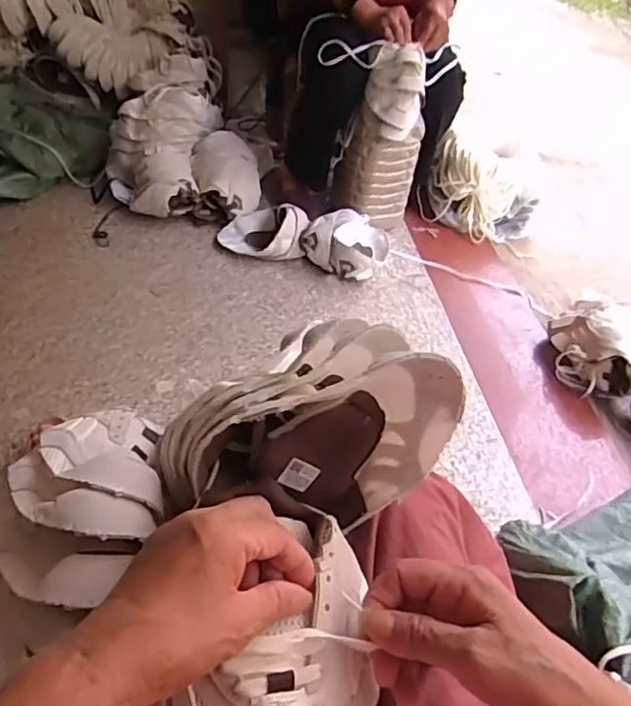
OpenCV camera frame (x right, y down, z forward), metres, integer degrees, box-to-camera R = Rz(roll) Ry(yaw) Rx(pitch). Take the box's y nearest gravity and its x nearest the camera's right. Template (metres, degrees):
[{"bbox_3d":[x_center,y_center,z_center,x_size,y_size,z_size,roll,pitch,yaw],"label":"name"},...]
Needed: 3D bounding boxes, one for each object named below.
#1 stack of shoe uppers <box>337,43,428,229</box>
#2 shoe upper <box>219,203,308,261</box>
[{"bbox_3d":[0.160,-0.523,1.418,0.203,0.397,0.122,10,45,3],"label":"stack of shoe uppers"},{"bbox_3d":[-0.128,-0.315,1.444,0.222,0.103,0.142,17,46,10],"label":"shoe upper"}]

